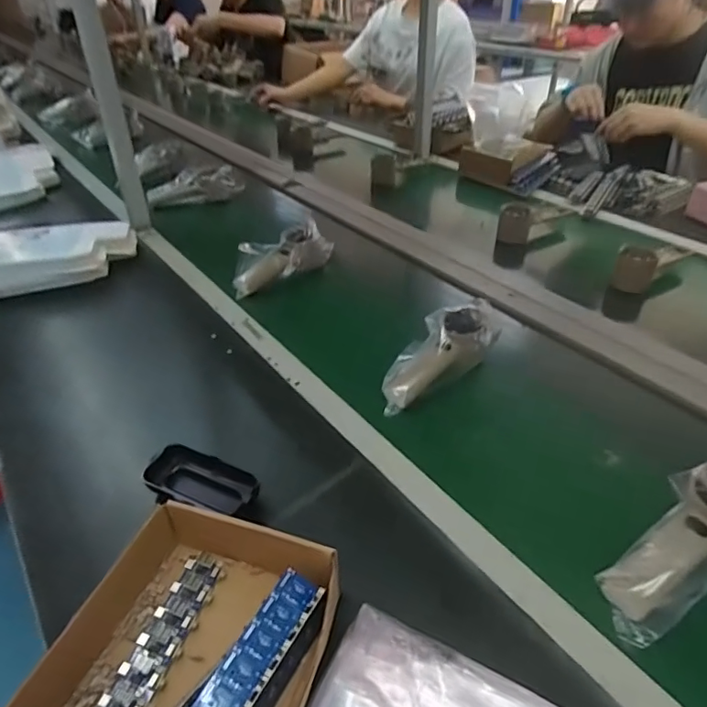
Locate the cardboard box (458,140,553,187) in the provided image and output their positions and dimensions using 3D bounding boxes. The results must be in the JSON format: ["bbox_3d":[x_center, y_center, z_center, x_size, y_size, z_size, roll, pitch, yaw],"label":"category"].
[{"bbox_3d":[0.349,-0.447,1.214,0.182,0.055,0.119,-30,45,-35],"label":"cardboard box"}]

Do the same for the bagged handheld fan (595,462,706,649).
[{"bbox_3d":[0.271,0.144,0.422,0.194,0.038,0.067,-37,46,-11],"label":"bagged handheld fan"}]

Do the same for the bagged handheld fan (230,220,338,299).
[{"bbox_3d":[-0.112,-0.154,0.840,0.184,0.067,0.056,-24,42,-29],"label":"bagged handheld fan"}]

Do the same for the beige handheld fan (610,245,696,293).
[{"bbox_3d":[0.471,-0.146,0.836,0.153,0.065,0.054,-25,42,-30],"label":"beige handheld fan"}]

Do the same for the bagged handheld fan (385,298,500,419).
[{"bbox_3d":[0.097,-0.002,0.623,0.190,0.052,0.071,-39,48,-19],"label":"bagged handheld fan"}]

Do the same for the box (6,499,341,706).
[{"bbox_3d":[-0.115,0.209,0.364,0.170,0.048,0.213,11,37,16],"label":"box"}]

